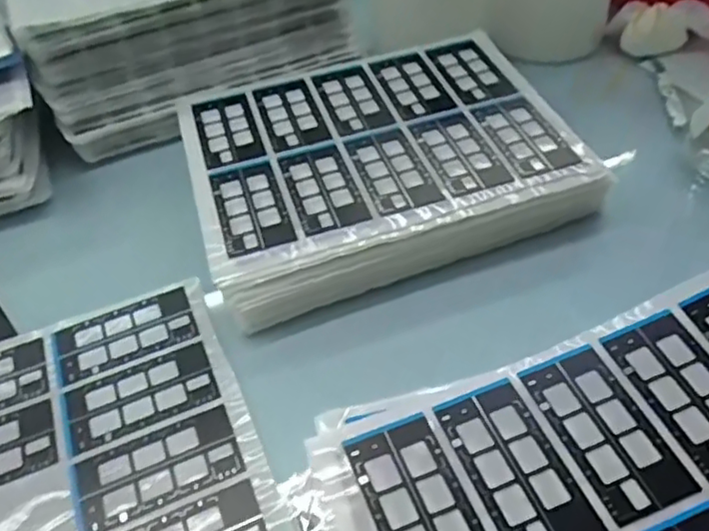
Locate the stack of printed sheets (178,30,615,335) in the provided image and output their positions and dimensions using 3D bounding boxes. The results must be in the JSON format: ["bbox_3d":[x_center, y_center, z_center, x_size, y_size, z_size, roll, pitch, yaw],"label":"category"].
[{"bbox_3d":[0.016,-0.087,0.502,0.281,0.032,0.247,-17,48,-12],"label":"stack of printed sheets"}]

